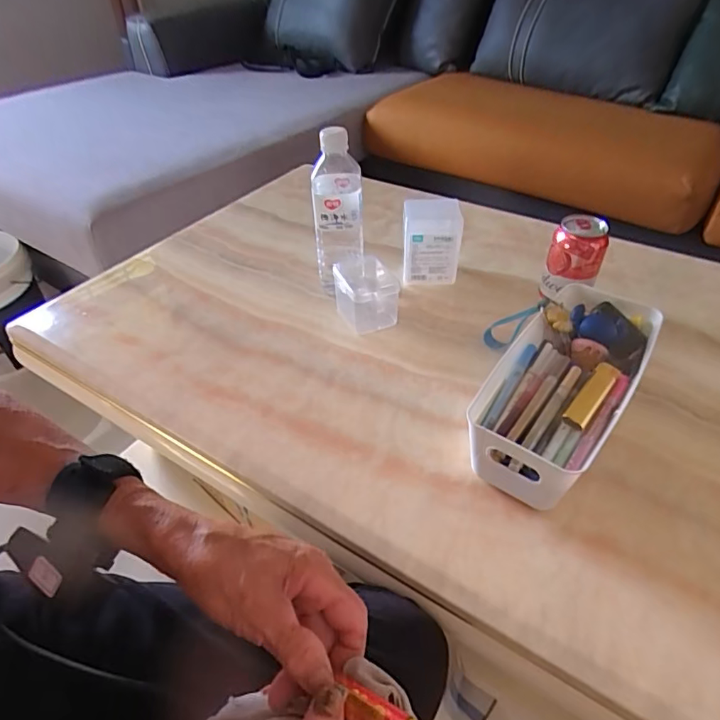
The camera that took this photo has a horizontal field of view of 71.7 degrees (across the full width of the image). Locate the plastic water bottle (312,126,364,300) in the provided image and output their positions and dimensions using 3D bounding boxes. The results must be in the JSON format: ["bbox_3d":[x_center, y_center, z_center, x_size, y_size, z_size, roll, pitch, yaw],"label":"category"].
[{"bbox_3d":[-0.028,-0.182,0.637,0.060,0.214,0.058,-1,42,0],"label":"plastic water bottle"}]

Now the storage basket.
[{"bbox_3d":[0.202,0.027,0.497,0.106,0.082,0.257,26,48,27],"label":"storage basket"}]

